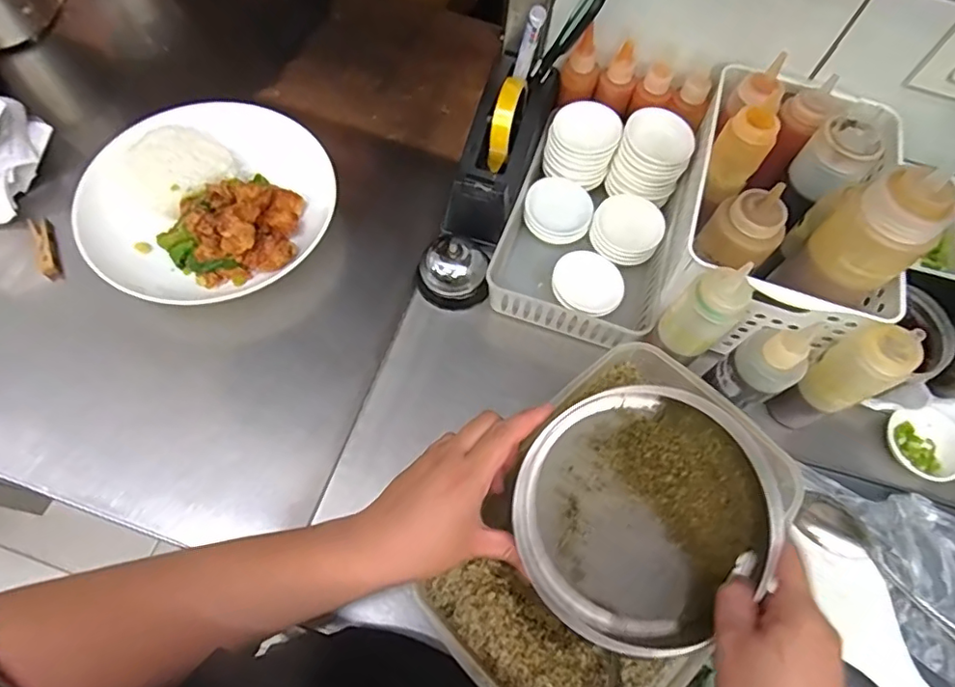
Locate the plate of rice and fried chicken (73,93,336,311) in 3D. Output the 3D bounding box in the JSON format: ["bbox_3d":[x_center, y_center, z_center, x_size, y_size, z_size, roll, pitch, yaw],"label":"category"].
[{"bbox_3d":[-0.288,-0.159,0.595,0.249,0.064,0.236,1,65,-2],"label":"plate of rice and fried chicken"}]

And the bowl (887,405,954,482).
[{"bbox_3d":[0.436,0.097,0.541,0.078,0.023,0.070,-8,67,-9],"label":"bowl"}]

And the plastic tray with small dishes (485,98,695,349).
[{"bbox_3d":[0.123,-0.130,0.586,0.165,0.099,0.252,20,66,7],"label":"plastic tray with small dishes"}]

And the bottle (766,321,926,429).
[{"bbox_3d":[0.312,0.032,0.485,0.040,0.142,0.050,-27,69,-13],"label":"bottle"}]

